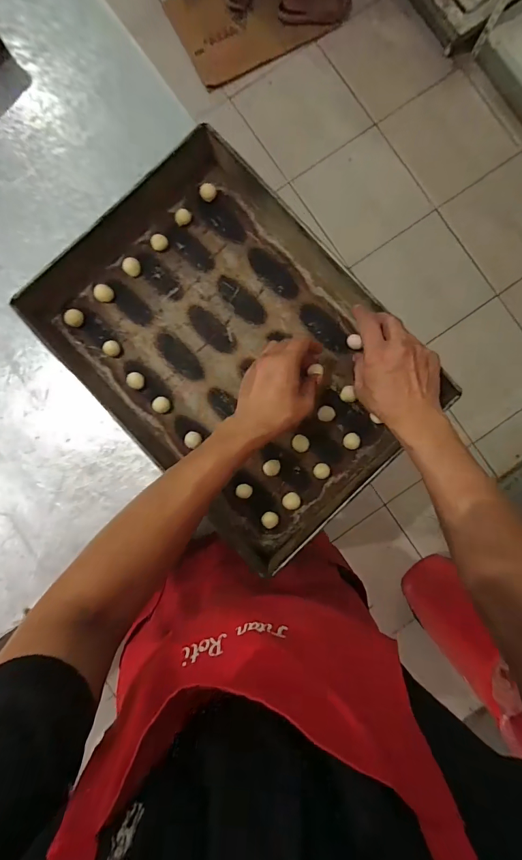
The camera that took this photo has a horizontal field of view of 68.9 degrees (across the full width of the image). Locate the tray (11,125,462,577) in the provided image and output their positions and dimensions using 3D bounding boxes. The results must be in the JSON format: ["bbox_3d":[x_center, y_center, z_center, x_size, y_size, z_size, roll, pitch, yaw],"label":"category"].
[{"bbox_3d":[-0.032,-0.109,0.540,0.376,0.058,0.518,-42,89,-1],"label":"tray"}]

